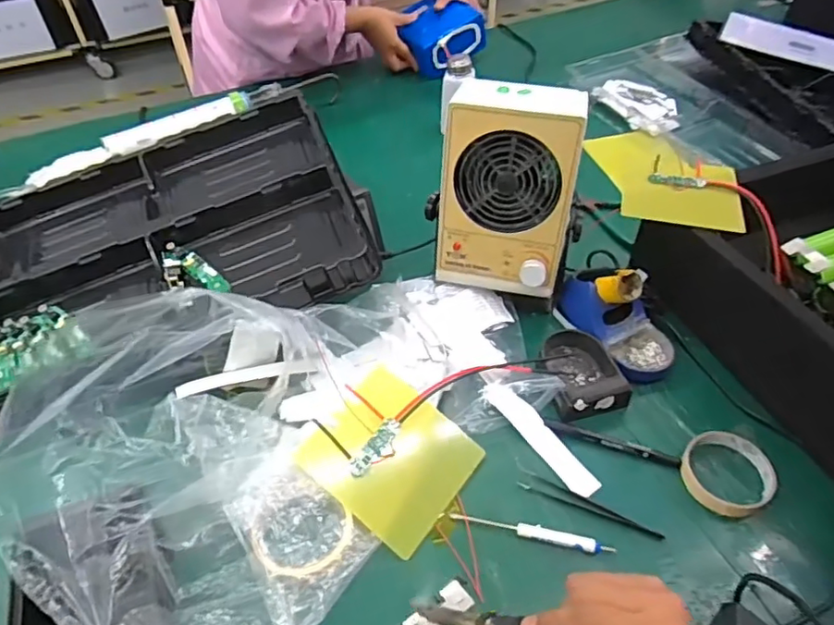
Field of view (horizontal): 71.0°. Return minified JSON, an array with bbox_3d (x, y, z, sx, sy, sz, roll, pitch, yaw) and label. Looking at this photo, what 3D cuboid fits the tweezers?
[{"bbox_3d":[0.161,0.183,0.556,0.139,0.006,0.022,22,52,19],"label":"tweezers"}]

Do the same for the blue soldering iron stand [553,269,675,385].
[{"bbox_3d":[0.243,-0.002,0.680,0.096,0.083,0.149,-23,51,-19],"label":"blue soldering iron stand"}]

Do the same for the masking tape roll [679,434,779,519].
[{"bbox_3d":[0.305,0.156,0.573,0.085,0.015,0.080,0,48,0],"label":"masking tape roll"}]

